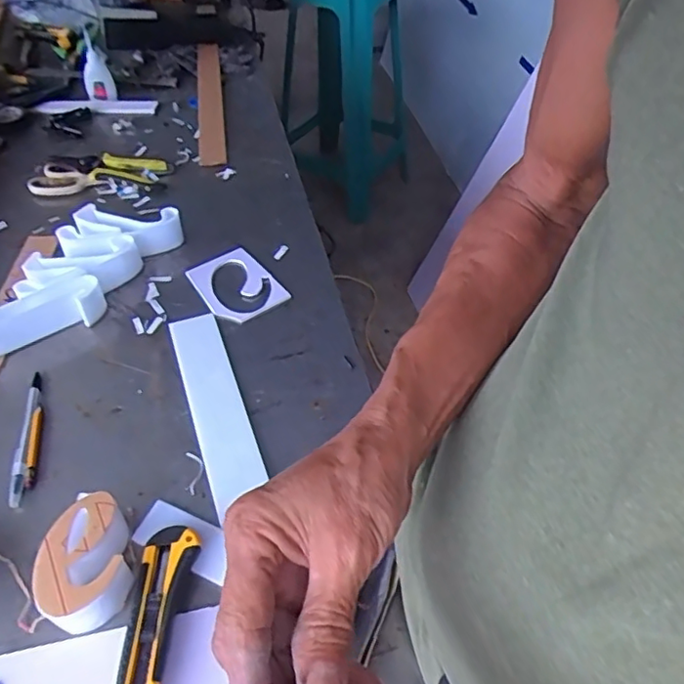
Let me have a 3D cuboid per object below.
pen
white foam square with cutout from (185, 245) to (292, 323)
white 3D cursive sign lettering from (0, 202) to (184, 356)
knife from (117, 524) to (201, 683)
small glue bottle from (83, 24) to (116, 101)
[{"bbox_3d":[-0.297,0.086,0.560,0.015,0.009,0.149,-7,49,-9],"label":"pen"},{"bbox_3d":[-0.125,-0.069,0.703,0.085,0.010,0.107,-28,56,-25],"label":"white foam square with cutout"},{"bbox_3d":[-0.303,-0.076,0.683,0.112,0.046,0.256,18,49,15],"label":"white 3D cursive sign lettering"},{"bbox_3d":[-0.143,0.214,0.432,0.041,0.021,0.159,6,48,2],"label":"knife"},{"bbox_3d":[-0.405,-0.452,0.973,0.045,0.107,0.030,-17,29,-14],"label":"small glue bottle"}]

